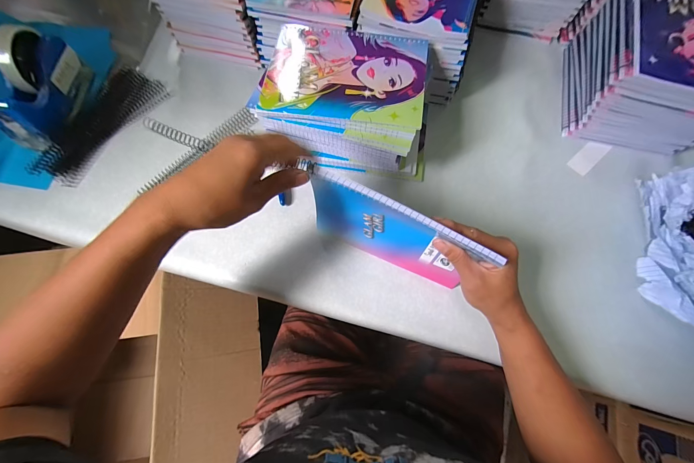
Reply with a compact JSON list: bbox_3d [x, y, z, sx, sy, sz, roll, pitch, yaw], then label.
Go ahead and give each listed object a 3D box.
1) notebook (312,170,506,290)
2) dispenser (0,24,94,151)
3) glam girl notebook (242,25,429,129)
[{"bbox_3d":[0.047,0.004,0.331,0.187,0.139,0.016,24,72,8],"label":"notebook"},{"bbox_3d":[-0.446,-0.214,0.426,0.051,0.101,0.165,11,71,3],"label":"dispenser"},{"bbox_3d":[-0.002,-0.200,0.369,0.199,0.007,0.145,9,71,3],"label":"glam girl notebook"}]

